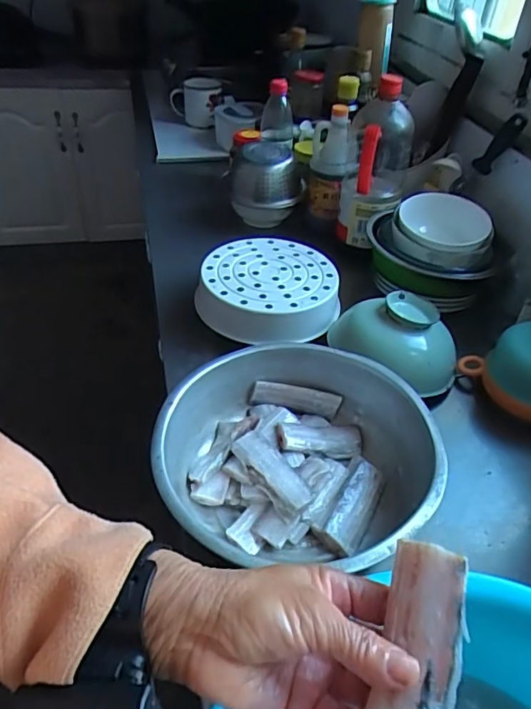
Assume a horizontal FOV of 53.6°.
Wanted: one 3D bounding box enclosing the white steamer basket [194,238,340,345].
[{"bbox_3d":[0.004,-0.094,0.769,0.202,0.058,0.204,5,41,0],"label":"white steamer basket"}]

